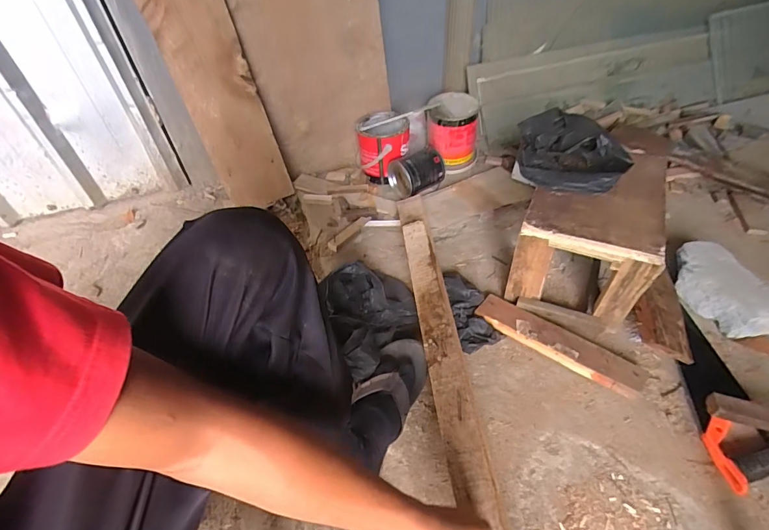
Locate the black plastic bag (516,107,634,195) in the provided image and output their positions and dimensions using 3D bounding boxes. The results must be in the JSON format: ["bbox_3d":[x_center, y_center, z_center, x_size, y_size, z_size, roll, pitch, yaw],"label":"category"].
[{"bbox_3d":[0.361,-0.219,0.777,0.209,0.089,0.162,16,49,19],"label":"black plastic bag"}]

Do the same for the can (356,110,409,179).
[{"bbox_3d":[-0.004,-0.345,1.167,0.151,0.150,0.154,-3,46,2],"label":"can"}]

